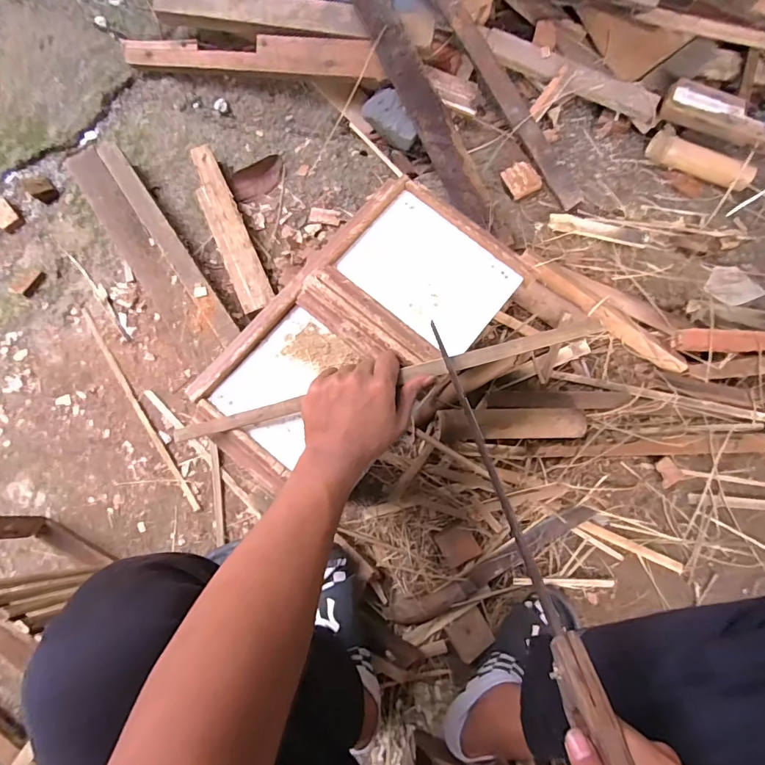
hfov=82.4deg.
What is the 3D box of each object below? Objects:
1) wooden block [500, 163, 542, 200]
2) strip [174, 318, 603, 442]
[{"bbox_3d":[0.260,-0.380,0.821,0.064,0.020,0.059,-24,79,-5],"label":"wooden block"},{"bbox_3d":[0.006,-0.002,0.439,0.431,0.016,0.017,-15,77,0],"label":"strip"}]

